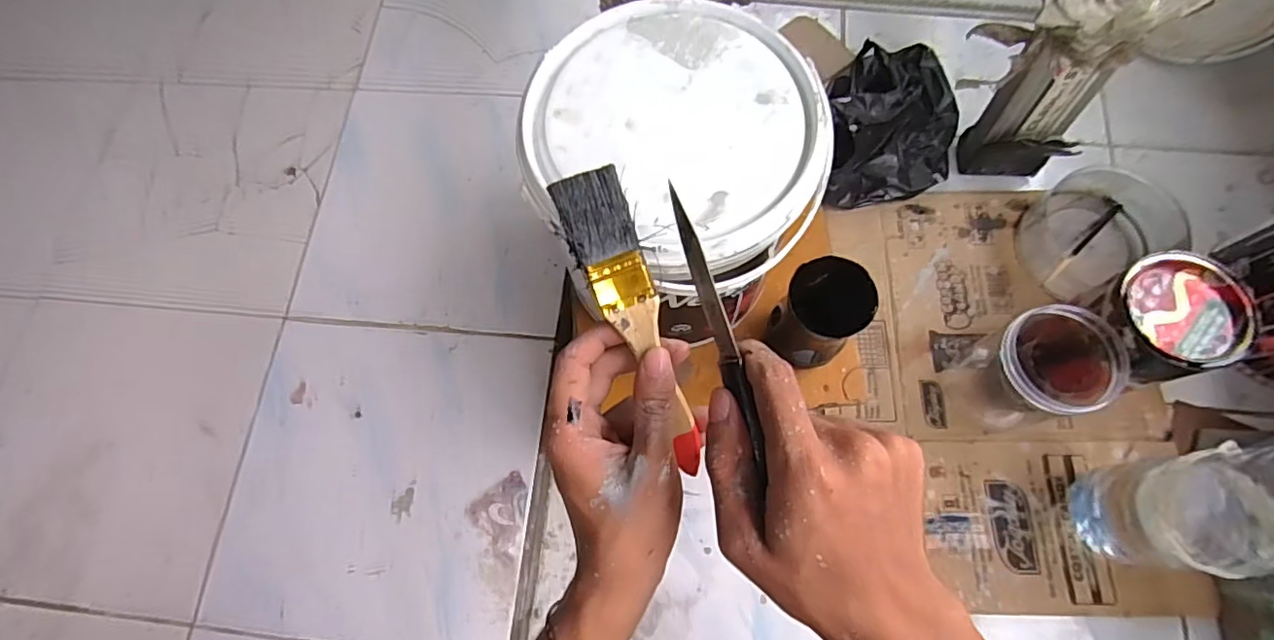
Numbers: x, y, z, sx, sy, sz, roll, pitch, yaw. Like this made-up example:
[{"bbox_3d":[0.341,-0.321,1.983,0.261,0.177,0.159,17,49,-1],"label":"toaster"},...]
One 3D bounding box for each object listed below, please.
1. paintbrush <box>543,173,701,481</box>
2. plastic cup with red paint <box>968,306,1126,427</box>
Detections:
[{"bbox_3d":[0.002,0.002,0.299,0.032,0.011,0.159,-23,100,-5],"label":"paintbrush"},{"bbox_3d":[0.351,0.048,0.527,0.091,0.130,0.085,-1,71,4],"label":"plastic cup with red paint"}]

